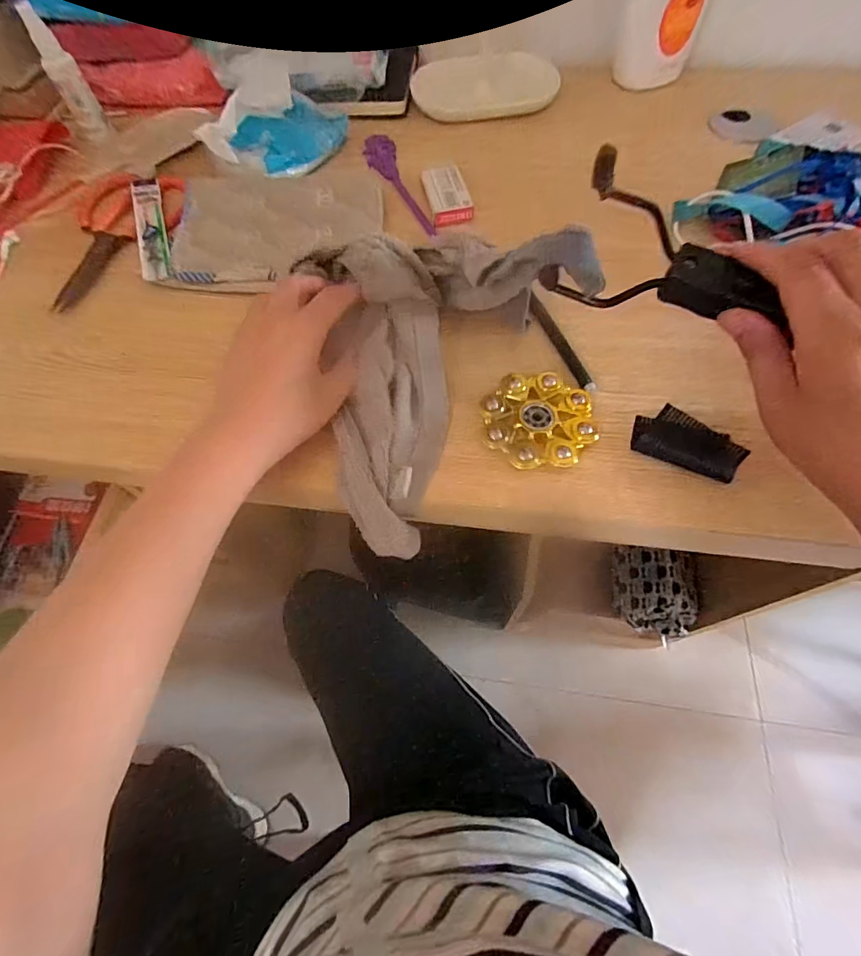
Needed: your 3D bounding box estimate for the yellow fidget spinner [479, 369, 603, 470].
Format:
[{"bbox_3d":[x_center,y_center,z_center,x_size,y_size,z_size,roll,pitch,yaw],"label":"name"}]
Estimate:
[{"bbox_3d":[0.074,-0.040,0.316,0.074,0.011,0.073,-1,63,2],"label":"yellow fidget spinner"}]

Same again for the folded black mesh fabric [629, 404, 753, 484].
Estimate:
[{"bbox_3d":[0.170,-0.023,0.301,0.065,0.015,0.035,29,68,16],"label":"folded black mesh fabric"}]

